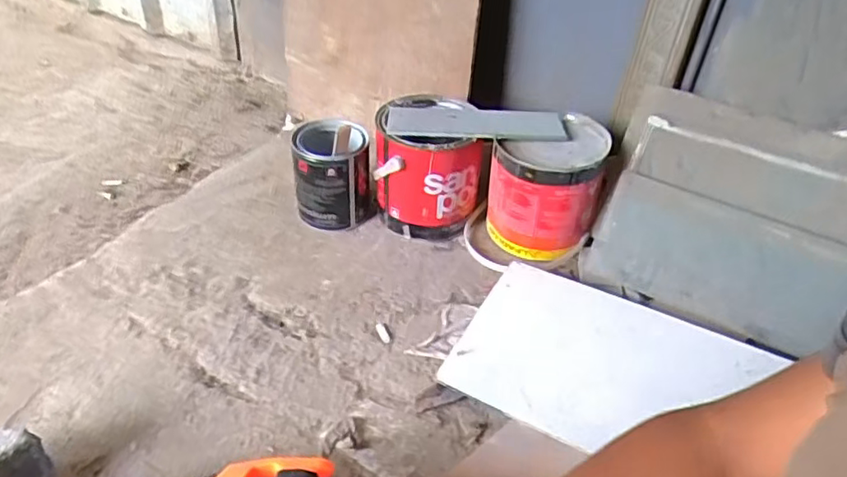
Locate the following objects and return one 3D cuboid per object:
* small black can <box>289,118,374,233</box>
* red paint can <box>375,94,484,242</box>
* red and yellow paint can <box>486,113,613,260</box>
[{"bbox_3d":[-0.131,-0.088,0.885,0.107,0.146,0.111,2,38,-1],"label":"small black can"},{"bbox_3d":[-0.001,-0.096,0.877,0.139,0.178,0.136,2,38,-1],"label":"red paint can"},{"bbox_3d":[0.171,-0.075,0.845,0.141,0.146,0.148,2,38,-1],"label":"red and yellow paint can"}]

